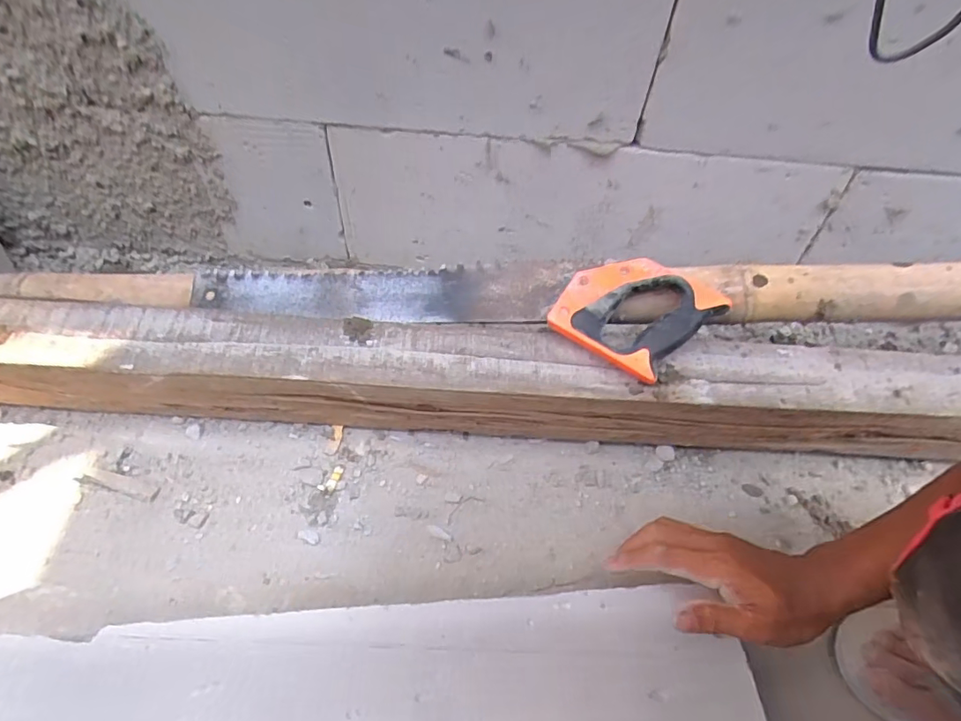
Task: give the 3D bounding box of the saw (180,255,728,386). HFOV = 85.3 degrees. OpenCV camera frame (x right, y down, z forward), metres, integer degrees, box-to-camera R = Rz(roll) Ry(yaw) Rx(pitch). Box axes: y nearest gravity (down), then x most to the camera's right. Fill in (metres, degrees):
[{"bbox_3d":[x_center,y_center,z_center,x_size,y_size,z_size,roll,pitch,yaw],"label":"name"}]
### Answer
[{"bbox_3d":[-0.040,-0.072,0.565,0.539,0.033,0.109,9,73,10],"label":"saw"}]

